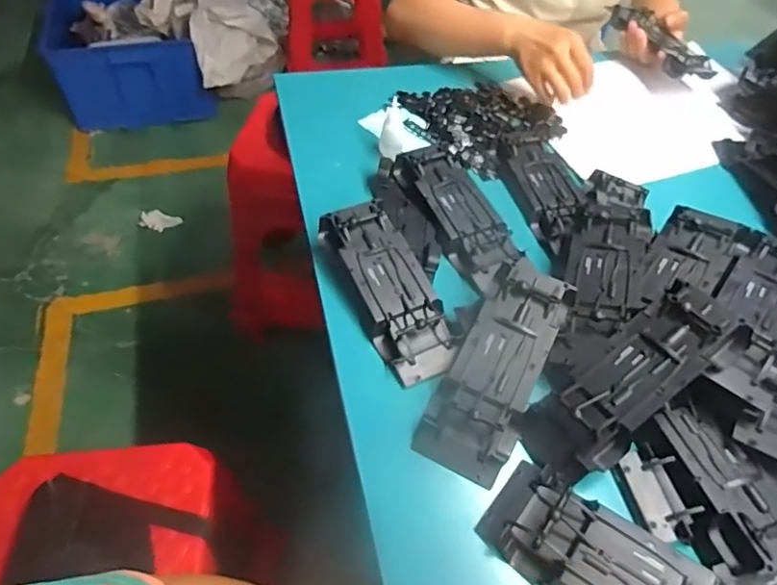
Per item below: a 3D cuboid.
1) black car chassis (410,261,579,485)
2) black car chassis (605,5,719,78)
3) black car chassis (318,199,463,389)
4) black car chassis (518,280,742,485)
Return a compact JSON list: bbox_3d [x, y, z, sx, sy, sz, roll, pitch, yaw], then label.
[{"bbox_3d":[0.096,0.063,0.483,0.075,0.029,0.197,23,69,18],"label":"black car chassis"},{"bbox_3d":[0.409,-0.384,0.828,0.075,0.034,0.186,-17,54,-16],"label":"black car chassis"},{"bbox_3d":[0.002,-0.005,0.530,0.072,0.025,0.190,-21,69,-14],"label":"black car chassis"},{"bbox_3d":[0.199,0.072,0.451,0.195,0.024,0.067,-43,61,-1],"label":"black car chassis"}]

